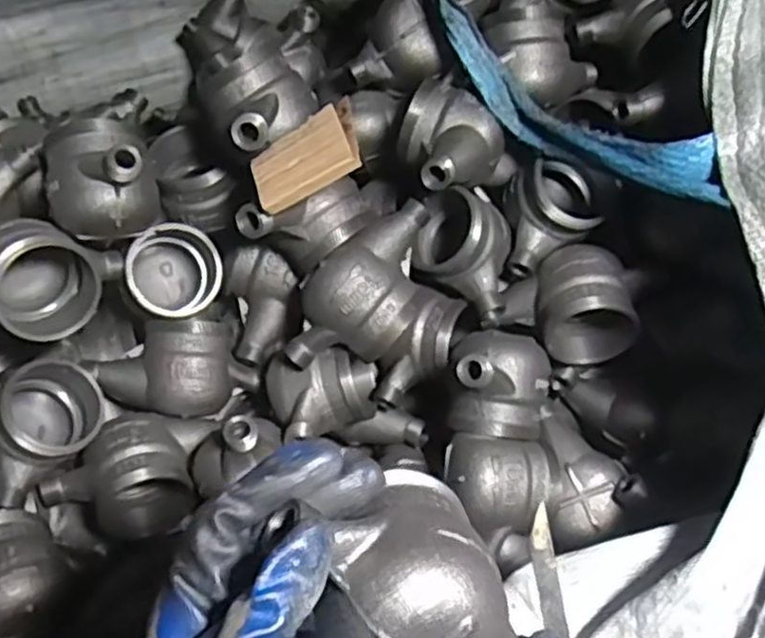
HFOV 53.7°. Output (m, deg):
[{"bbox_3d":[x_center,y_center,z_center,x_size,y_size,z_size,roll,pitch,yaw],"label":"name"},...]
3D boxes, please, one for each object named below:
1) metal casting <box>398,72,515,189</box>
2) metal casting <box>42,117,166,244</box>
[{"bbox_3d":[0.057,-0.145,0.650,0.080,0.076,0.103,29,76,31],"label":"metal casting"},{"bbox_3d":[-0.220,-0.112,0.593,0.079,0.081,0.084,-9,50,-11],"label":"metal casting"}]

